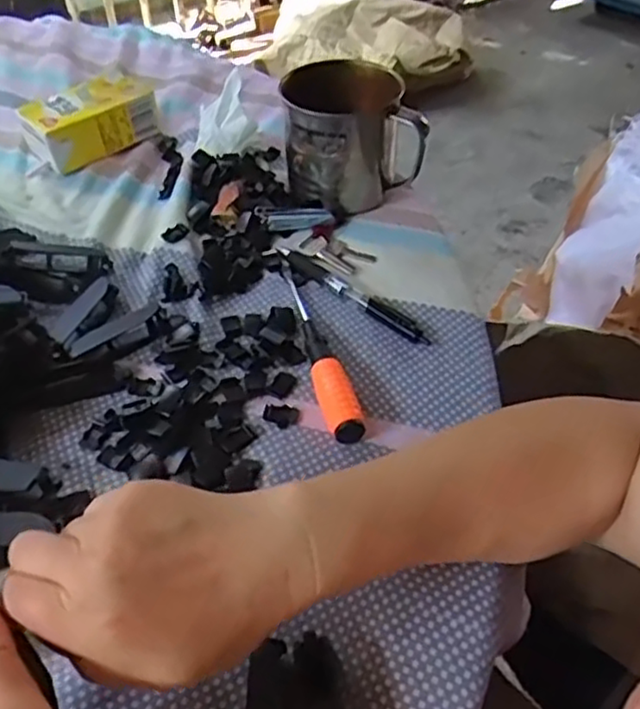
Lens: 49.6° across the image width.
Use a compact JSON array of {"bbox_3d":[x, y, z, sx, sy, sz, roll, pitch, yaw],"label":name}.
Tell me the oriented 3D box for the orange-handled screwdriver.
[{"bbox_3d":[-0.004,-0.009,0.444,0.020,0.017,0.160,-12,49,-9],"label":"orange-handled screwdriver"}]

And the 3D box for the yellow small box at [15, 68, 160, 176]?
[{"bbox_3d":[-0.205,-0.209,0.616,0.105,0.046,0.069,-27,53,-21],"label":"yellow small box"}]

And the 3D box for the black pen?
[{"bbox_3d":[0.020,-0.044,0.482,0.017,0.009,0.135,-37,57,-27],"label":"black pen"}]

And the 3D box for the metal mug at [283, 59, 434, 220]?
[{"bbox_3d":[0.023,-0.171,0.541,0.100,0.092,0.089,-8,48,-6],"label":"metal mug"}]

